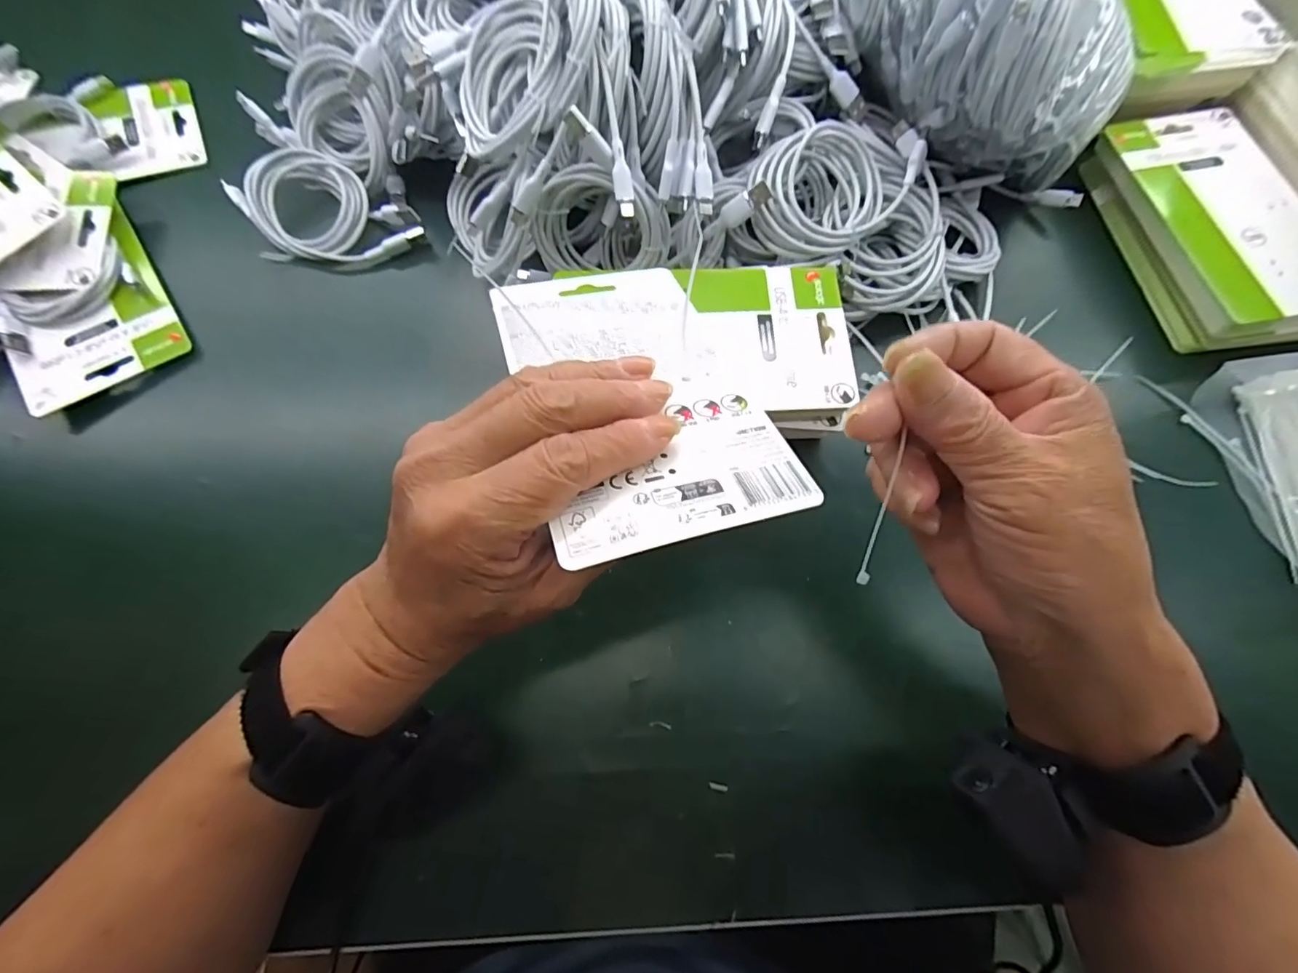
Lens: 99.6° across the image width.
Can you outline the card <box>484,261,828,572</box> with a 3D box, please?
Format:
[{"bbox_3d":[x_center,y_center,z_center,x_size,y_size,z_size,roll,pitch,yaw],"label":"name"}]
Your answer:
[{"bbox_3d":[-0.007,-0.047,0.245,0.098,0.004,0.176,-12,51,-13],"label":"card"}]

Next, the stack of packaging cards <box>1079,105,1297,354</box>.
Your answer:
[{"bbox_3d":[0.404,-0.186,0.395,0.104,0.040,0.186,-11,71,-4],"label":"stack of packaging cards"}]

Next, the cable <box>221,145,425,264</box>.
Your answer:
[{"bbox_3d":[-0.250,-0.204,0.403,0.131,0.026,0.089,43,76,14],"label":"cable"}]

